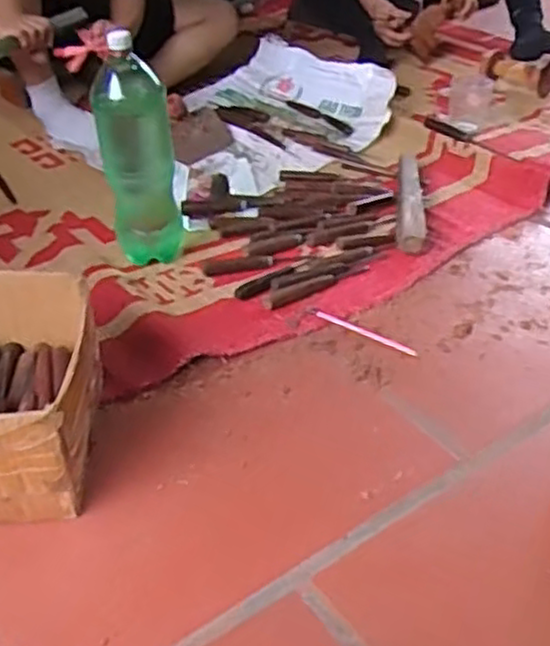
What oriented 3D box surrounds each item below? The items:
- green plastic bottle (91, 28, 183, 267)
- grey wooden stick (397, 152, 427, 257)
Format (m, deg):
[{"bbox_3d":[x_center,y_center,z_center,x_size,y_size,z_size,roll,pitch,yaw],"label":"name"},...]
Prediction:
[{"bbox_3d":[-0.196,-0.235,1.074,0.103,0.317,0.092,-7,36,-11],"label":"green plastic bottle"},{"bbox_3d":[0.235,-0.212,1.285,0.045,0.037,0.335,5,35,6],"label":"grey wooden stick"}]

